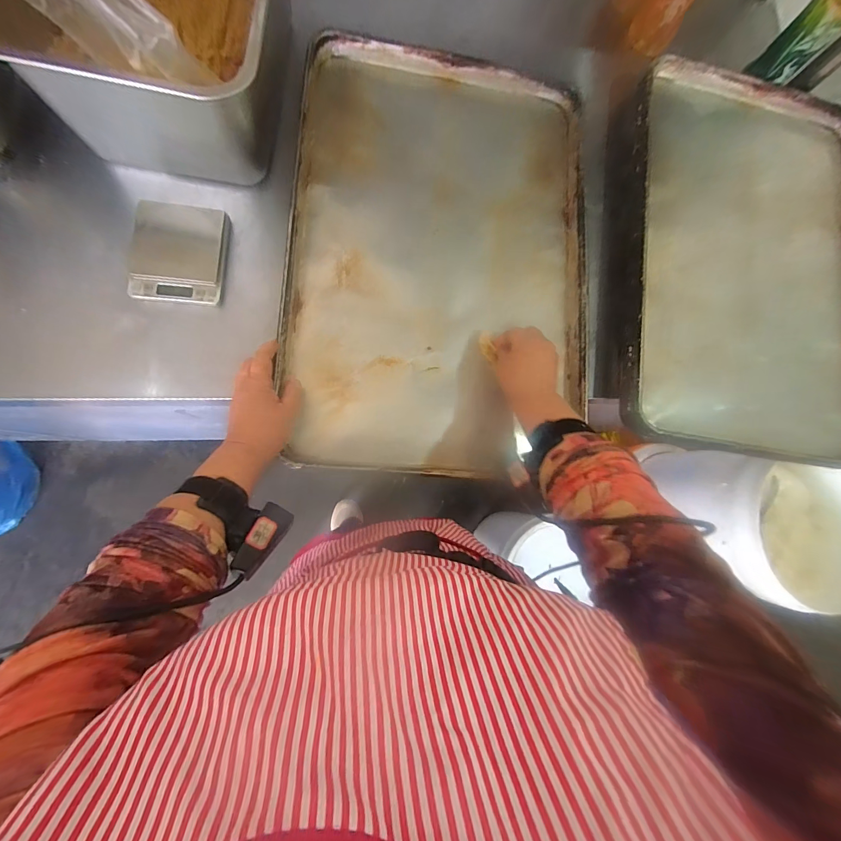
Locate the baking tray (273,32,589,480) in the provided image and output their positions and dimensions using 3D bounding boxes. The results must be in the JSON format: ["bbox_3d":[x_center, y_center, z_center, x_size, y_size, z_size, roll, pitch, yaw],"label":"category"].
[{"bbox_3d":[0.033,-0.229,0.513,0.396,0.032,0.592,3,84,-8],"label":"baking tray"}]

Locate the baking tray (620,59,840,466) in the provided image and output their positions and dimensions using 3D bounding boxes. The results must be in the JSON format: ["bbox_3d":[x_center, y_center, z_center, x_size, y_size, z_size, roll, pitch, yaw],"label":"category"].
[{"bbox_3d":[0.513,-0.249,0.587,0.417,0.052,0.607,8,83,-7],"label":"baking tray"}]

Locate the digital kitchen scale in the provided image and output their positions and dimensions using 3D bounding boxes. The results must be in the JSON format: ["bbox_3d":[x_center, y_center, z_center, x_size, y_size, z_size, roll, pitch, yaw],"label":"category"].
[{"bbox_3d":[-0.303,-0.209,0.472,0.104,0.017,0.121,4,84,-7],"label":"digital kitchen scale"}]

